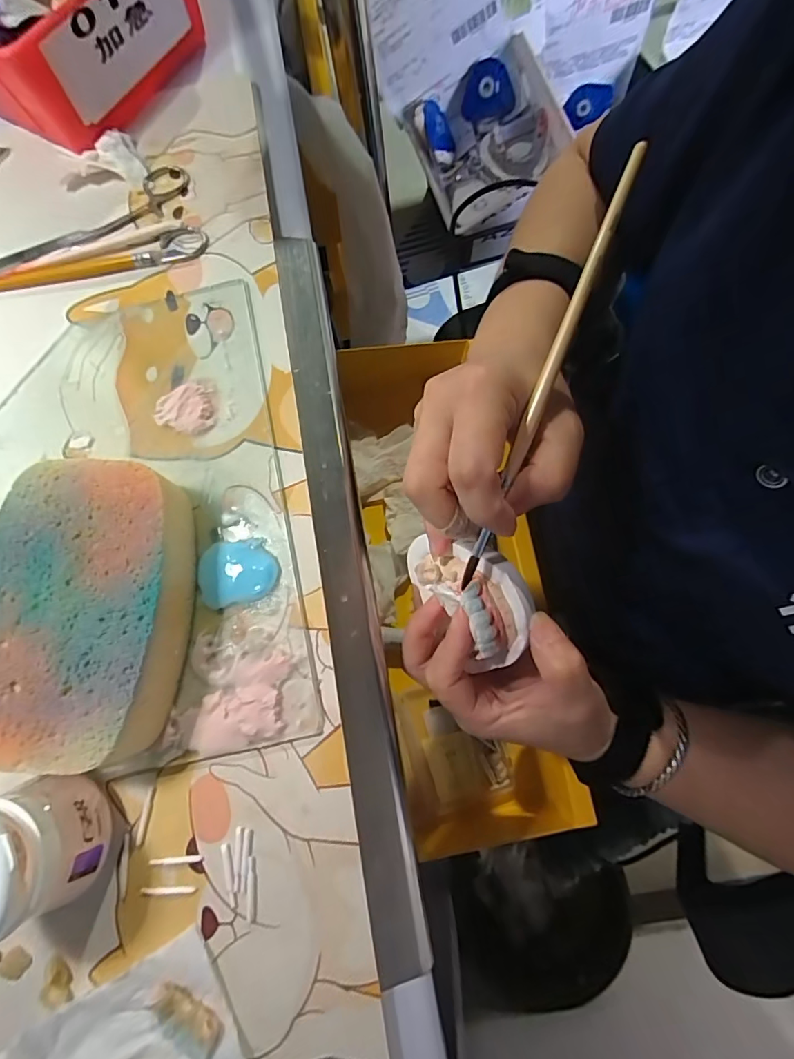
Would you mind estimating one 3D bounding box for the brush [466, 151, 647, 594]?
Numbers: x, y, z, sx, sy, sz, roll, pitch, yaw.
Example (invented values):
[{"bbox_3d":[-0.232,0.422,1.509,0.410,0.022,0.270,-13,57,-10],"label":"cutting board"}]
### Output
[{"bbox_3d":[0.063,-0.061,0.205,0.006,0.004,0.189,21,102,7],"label":"brush"}]

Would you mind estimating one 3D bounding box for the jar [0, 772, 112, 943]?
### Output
[{"bbox_3d":[-0.156,0.133,0.197,0.054,0.055,0.050,-1,76,4],"label":"jar"}]

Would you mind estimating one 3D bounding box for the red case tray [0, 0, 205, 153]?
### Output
[{"bbox_3d":[-0.234,-0.343,0.314,0.168,0.067,0.153,30,80,10],"label":"red case tray"}]

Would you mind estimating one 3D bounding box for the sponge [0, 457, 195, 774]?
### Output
[{"bbox_3d":[-0.147,0.036,0.226,0.089,0.033,0.133,-6,76,3],"label":"sponge"}]

